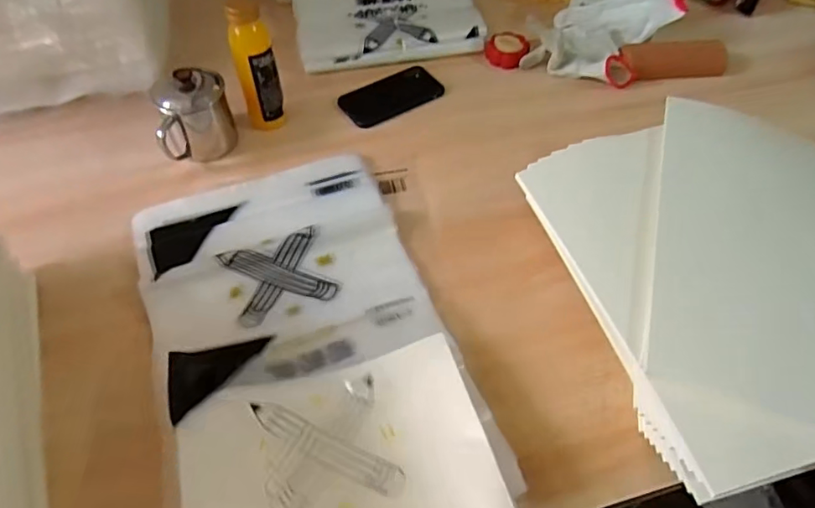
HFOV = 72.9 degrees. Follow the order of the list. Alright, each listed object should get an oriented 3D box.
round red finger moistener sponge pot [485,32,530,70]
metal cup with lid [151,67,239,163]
[{"bbox_3d":[0.156,-0.322,0.867,0.065,0.019,0.070,0,54,0],"label":"round red finger moistener sponge pot"},{"bbox_3d":[-0.277,-0.182,0.714,0.095,0.103,0.081,-19,57,-13],"label":"metal cup with lid"}]

